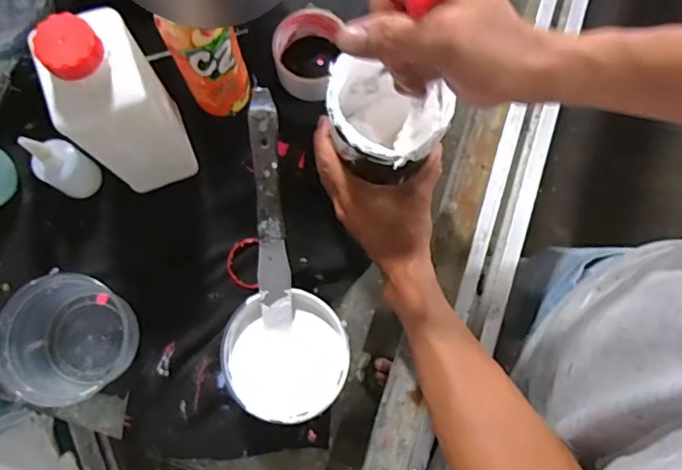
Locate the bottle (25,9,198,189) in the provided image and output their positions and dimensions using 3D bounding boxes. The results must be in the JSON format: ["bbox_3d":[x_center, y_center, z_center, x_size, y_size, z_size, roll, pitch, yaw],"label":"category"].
[{"bbox_3d":[-0.191,-0.111,0.472,0.073,0.219,0.086,-21,81,-5],"label":"bottle"}]

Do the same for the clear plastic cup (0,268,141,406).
[{"bbox_3d":[-0.260,0.097,0.514,0.102,0.074,0.115,-33,82,-7],"label":"clear plastic cup"}]

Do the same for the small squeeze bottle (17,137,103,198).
[{"bbox_3d":[-0.267,-0.065,0.521,0.038,0.107,0.043,30,81,4],"label":"small squeeze bottle"}]

